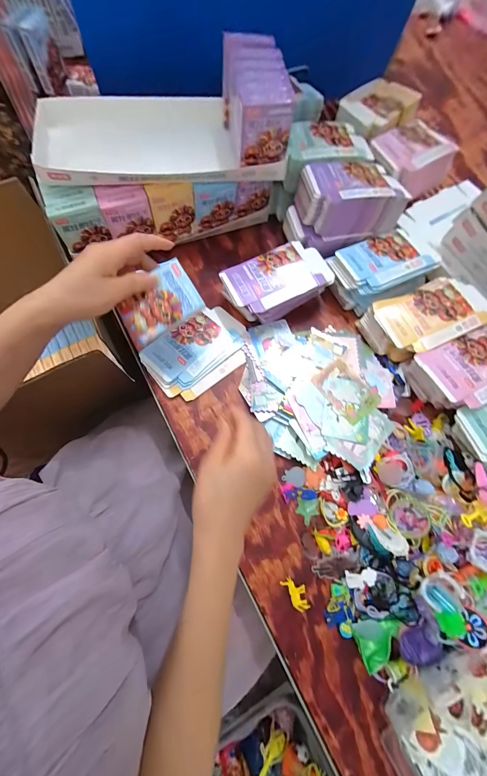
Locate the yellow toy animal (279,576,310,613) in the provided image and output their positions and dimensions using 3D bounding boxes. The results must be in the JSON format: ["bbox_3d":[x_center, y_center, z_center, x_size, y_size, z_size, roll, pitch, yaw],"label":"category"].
[{"bbox_3d":[0.065,0.251,0.350,0.023,0.006,0.040,-33,77,-12],"label":"yellow toy animal"}]

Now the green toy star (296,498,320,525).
[{"bbox_3d":[0.086,0.163,0.377,0.030,0.010,0.033,3,73,-2],"label":"green toy star"}]

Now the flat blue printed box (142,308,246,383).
[{"bbox_3d":[-0.075,-0.070,0.434,0.149,0.006,0.070,-36,80,-18],"label":"flat blue printed box"}]

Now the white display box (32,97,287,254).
[{"bbox_3d":[-0.128,-0.335,0.450,0.322,0.119,0.171,-16,75,-8],"label":"white display box"}]

